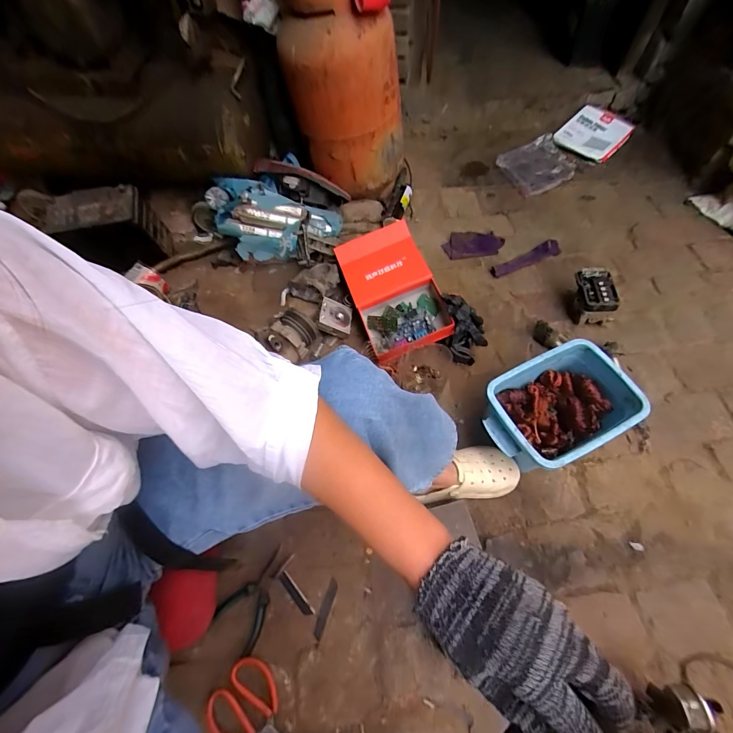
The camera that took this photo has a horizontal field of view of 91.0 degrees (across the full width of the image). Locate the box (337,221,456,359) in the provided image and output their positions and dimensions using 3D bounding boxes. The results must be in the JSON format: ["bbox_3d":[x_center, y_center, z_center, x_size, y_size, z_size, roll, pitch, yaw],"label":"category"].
[{"bbox_3d":[0.065,-0.196,0.945,0.206,0.131,0.354,-21,61,-9],"label":"box"}]

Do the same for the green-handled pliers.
[{"bbox_3d":[-0.195,0.424,0.670,0.094,0.009,0.161,34,67,20],"label":"green-handled pliers"}]

